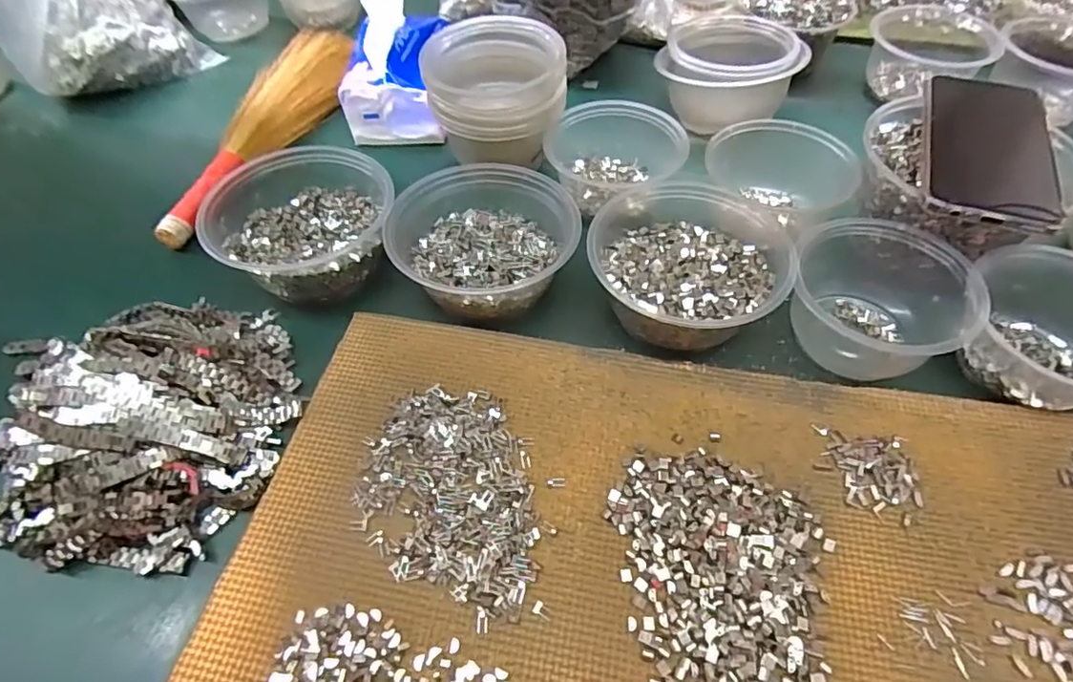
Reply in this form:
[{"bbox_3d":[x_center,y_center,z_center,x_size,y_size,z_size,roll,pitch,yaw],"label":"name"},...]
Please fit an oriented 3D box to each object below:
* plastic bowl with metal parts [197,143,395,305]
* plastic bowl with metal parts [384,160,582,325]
[{"bbox_3d":[-0.178,-0.092,0.437,0.132,0.066,0.121,-38,62,-23],"label":"plastic bowl with metal parts"},{"bbox_3d":[-0.037,-0.077,0.426,0.137,0.051,0.125,-33,60,-20],"label":"plastic bowl with metal parts"}]

